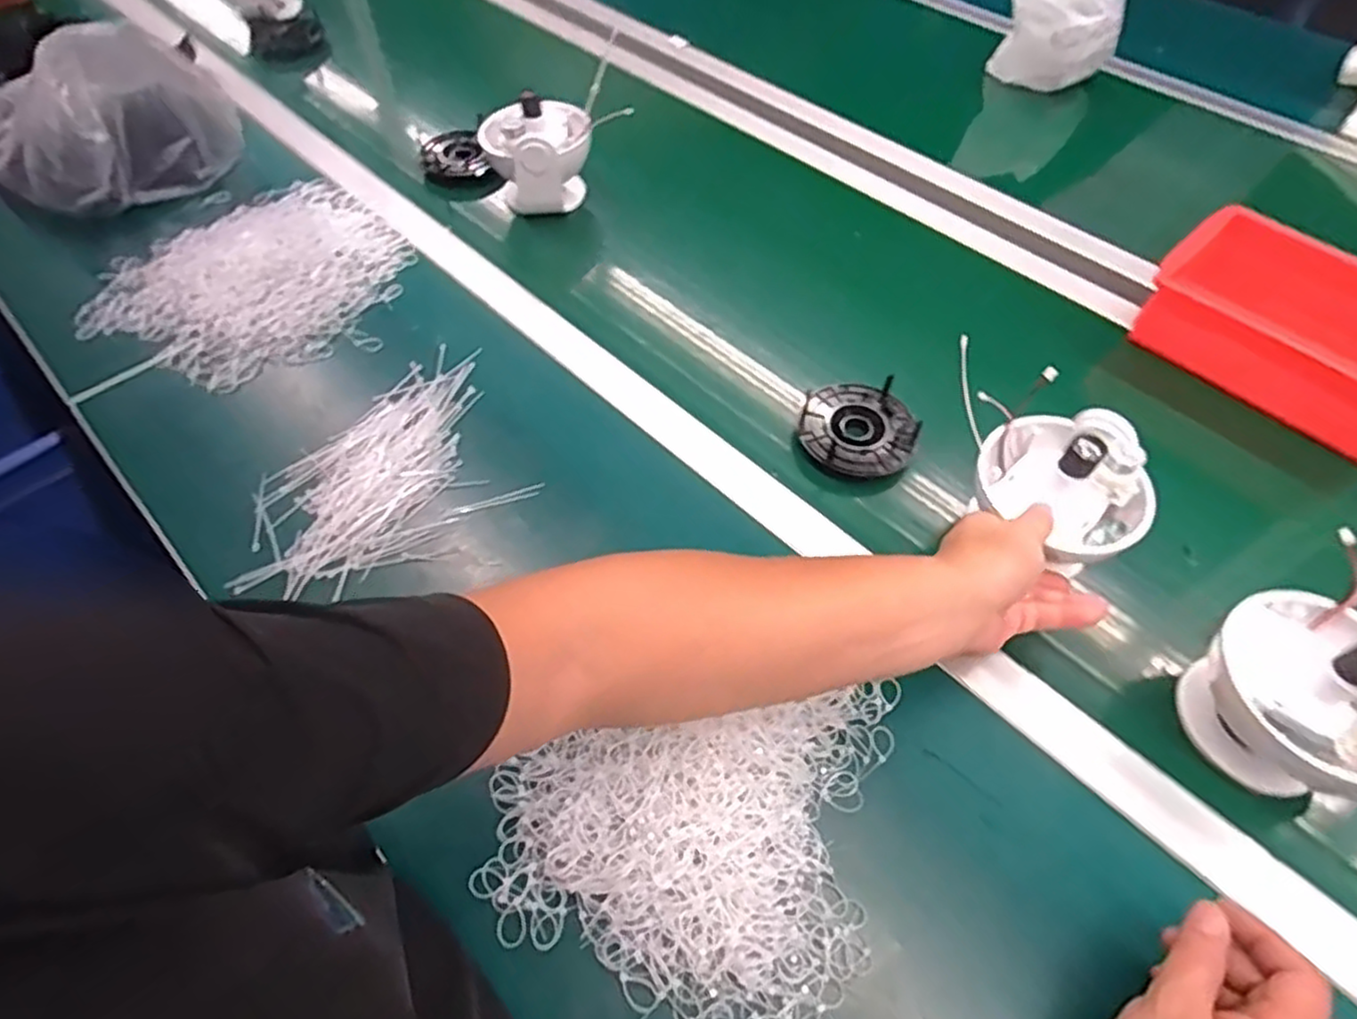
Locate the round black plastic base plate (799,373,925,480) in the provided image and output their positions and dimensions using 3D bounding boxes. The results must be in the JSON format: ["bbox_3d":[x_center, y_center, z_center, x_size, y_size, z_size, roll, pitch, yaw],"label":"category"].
[{"bbox_3d":[0.157,-0.070,0.615,0.098,0.028,0.101,1,56,-1],"label":"round black plastic base plate"}]

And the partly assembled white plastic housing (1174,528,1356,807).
[{"bbox_3d":[0.400,0.108,0.440,0.120,0.134,0.121,-20,59,-14],"label":"partly assembled white plastic housing"}]

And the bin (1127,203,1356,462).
[{"bbox_3d":[0.572,-0.166,0.651,0.162,0.075,0.243,-37,64,-23],"label":"bin"}]

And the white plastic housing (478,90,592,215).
[{"bbox_3d":[-0.156,-0.390,0.794,0.117,0.117,0.109,-14,58,-11],"label":"white plastic housing"}]

